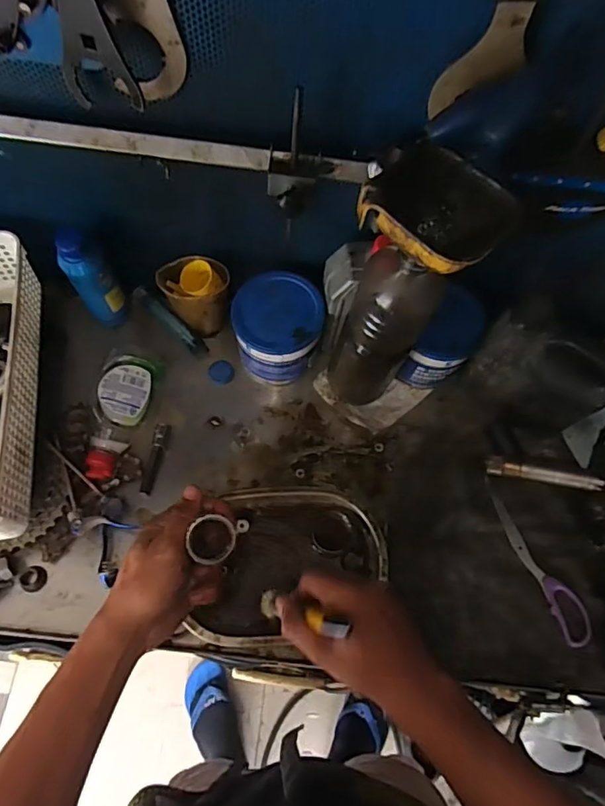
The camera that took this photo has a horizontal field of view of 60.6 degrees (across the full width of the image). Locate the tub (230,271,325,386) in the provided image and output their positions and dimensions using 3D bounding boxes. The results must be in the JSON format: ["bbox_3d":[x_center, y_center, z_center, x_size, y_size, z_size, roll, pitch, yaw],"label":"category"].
[{"bbox_3d":[-0.030,-0.085,0.621,0.099,0.106,0.092,1,66,-2],"label":"tub"}]

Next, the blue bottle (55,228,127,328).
[{"bbox_3d":[-0.240,-0.137,0.602,0.043,0.150,0.032,-26,70,-13],"label":"blue bottle"}]

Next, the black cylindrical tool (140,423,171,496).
[{"bbox_3d":[-0.173,0.064,0.605,0.017,0.013,0.085,9,66,1],"label":"black cylindrical tool"}]

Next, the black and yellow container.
[{"bbox_3d":[0.096,-0.138,0.384,0.103,0.048,0.089,36,69,12],"label":"black and yellow container"}]

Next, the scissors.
[{"bbox_3d":[0.260,0.170,0.575,0.035,0.014,0.186,-19,68,-11],"label":"scissors"}]

